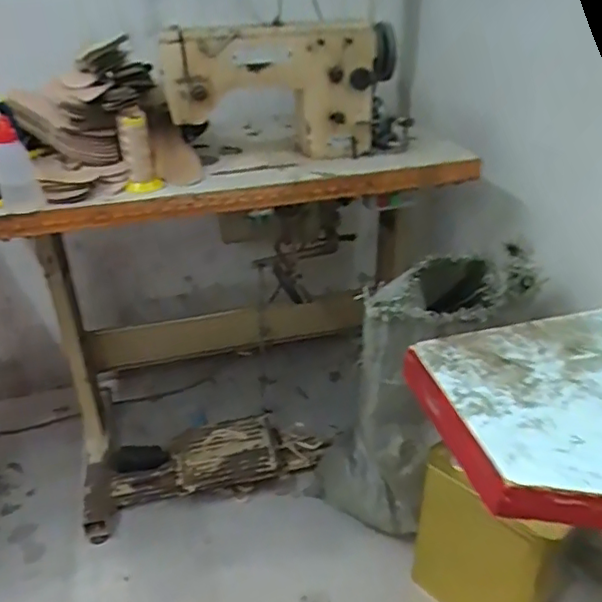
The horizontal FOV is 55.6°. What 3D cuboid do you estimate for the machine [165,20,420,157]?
[{"bbox_3d":[-0.025,-0.375,1.023,0.415,0.224,0.162,-13,33,-18],"label":"machine"}]

